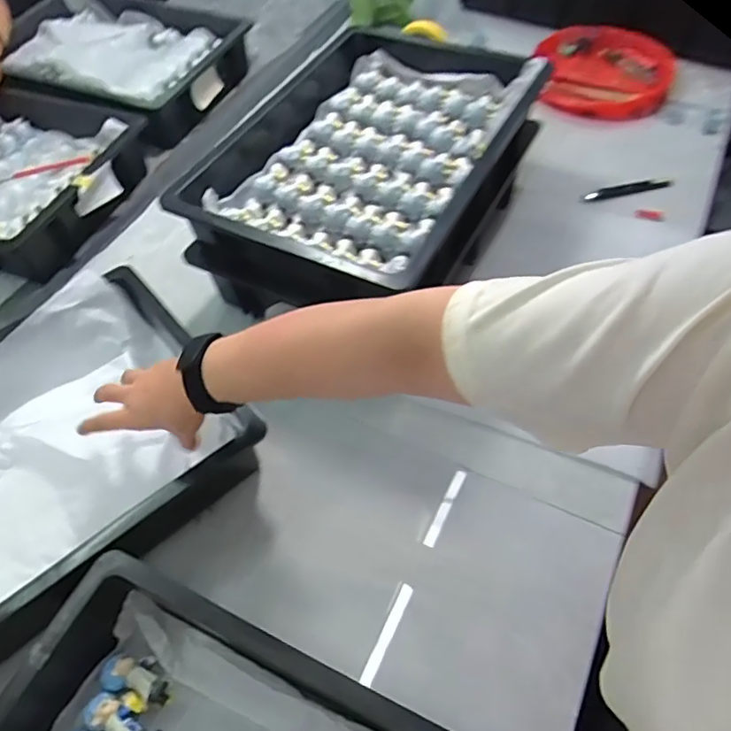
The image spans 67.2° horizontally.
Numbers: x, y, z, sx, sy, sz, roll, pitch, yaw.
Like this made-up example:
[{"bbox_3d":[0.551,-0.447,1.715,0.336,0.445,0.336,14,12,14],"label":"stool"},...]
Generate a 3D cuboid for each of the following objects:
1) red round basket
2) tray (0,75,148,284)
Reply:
[{"bbox_3d":[0.448,-0.554,1.021,0.233,0.045,0.300,6,57,7],"label":"red round basket"},{"bbox_3d":[-0.571,-0.295,0.862,0.388,0.087,0.317,17,59,14],"label":"tray"}]

